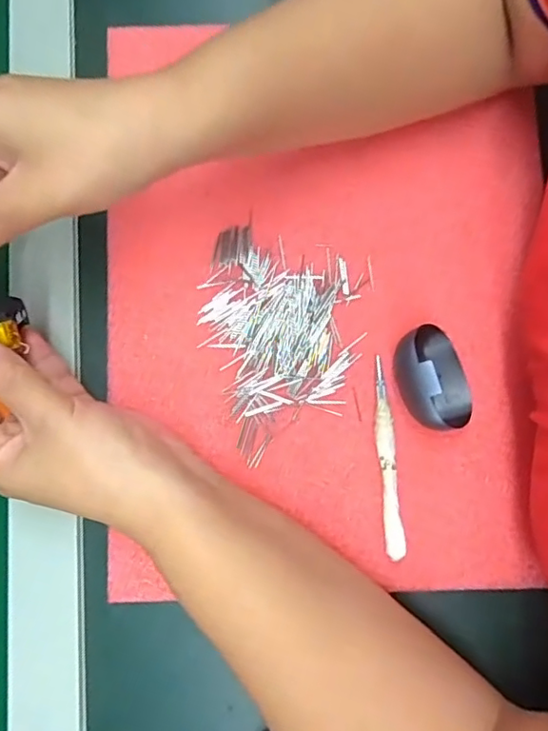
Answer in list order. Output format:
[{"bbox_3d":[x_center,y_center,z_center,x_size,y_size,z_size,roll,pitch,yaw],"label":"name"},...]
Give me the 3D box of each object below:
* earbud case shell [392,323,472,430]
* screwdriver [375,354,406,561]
[{"bbox_3d":[0.086,0.007,0.318,0.037,0.029,0.058,-15,78,5],"label":"earbud case shell"},{"bbox_3d":[0.063,0.051,0.323,0.011,0.011,0.108,-7,79,6],"label":"screwdriver"}]

